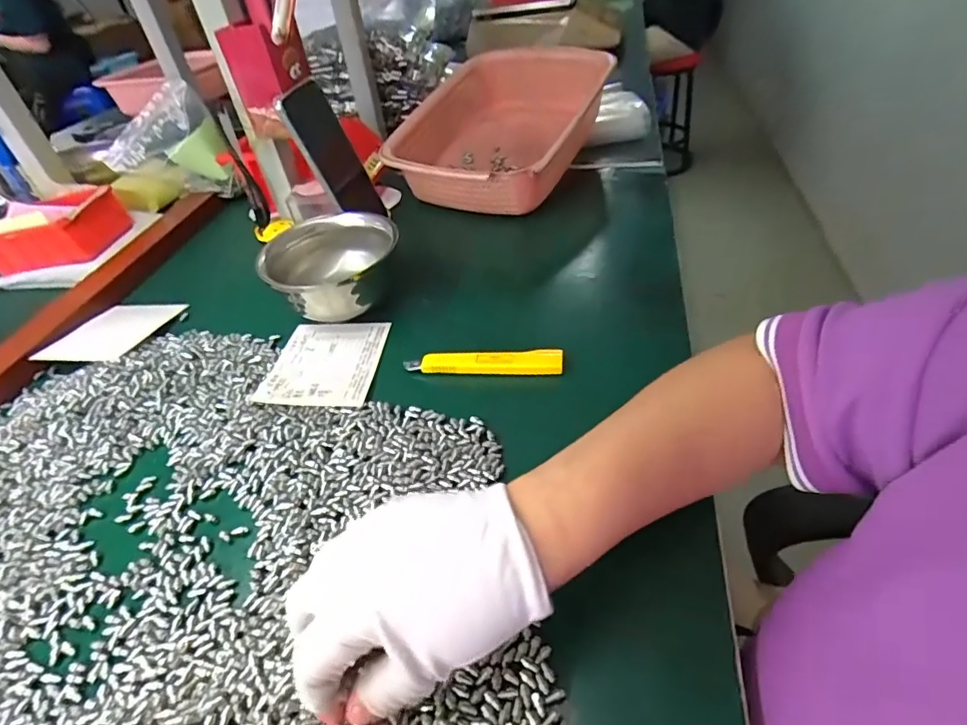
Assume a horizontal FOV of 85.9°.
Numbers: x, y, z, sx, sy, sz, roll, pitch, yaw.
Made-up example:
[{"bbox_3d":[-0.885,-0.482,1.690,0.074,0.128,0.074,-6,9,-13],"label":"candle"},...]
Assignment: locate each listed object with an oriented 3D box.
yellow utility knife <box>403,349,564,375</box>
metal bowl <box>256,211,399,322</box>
[{"bbox_3d":[0.000,0.001,0.423,0.127,0.014,0.021,-2,43,7],"label":"yellow utility knife"},{"bbox_3d":[-0.144,-0.090,0.507,0.123,0.070,0.123,-4,42,4],"label":"metal bowl"}]

